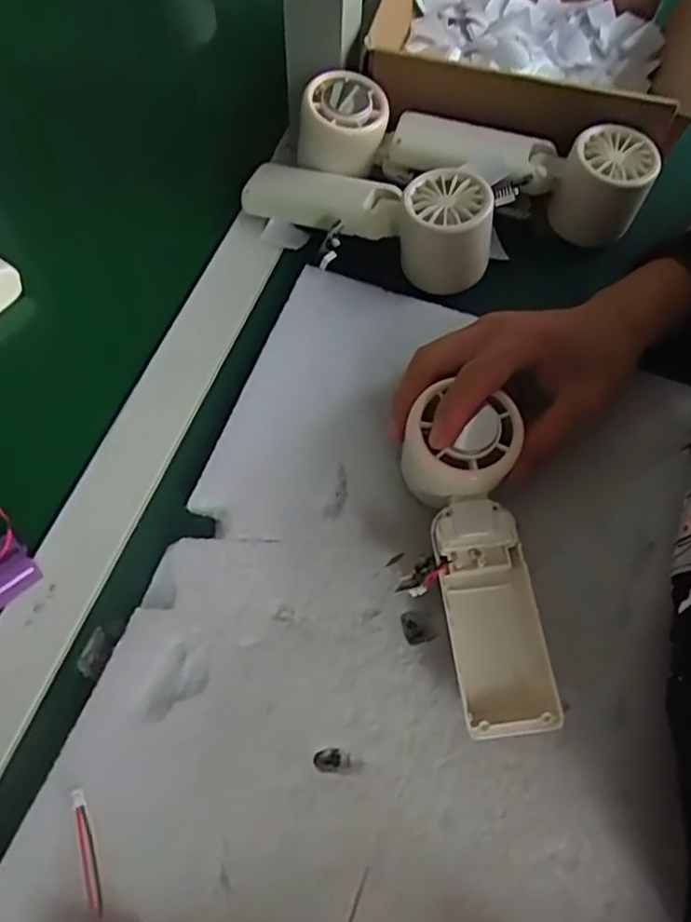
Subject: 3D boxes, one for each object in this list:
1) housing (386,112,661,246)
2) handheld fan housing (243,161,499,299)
[{"bbox_3d":[0.110,-0.187,0.435,0.163,0.052,0.058,15,65,4],"label":"housing"},{"bbox_3d":[0.012,-0.160,0.418,0.163,0.053,0.054,23,66,8],"label":"handheld fan housing"}]

